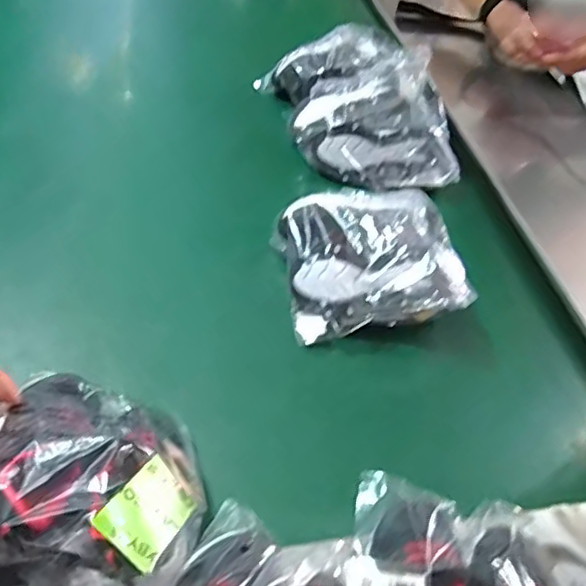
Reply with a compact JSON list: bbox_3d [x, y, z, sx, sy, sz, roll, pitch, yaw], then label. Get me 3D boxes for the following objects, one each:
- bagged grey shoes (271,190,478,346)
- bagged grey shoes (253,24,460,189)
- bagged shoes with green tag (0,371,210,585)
[{"bbox_3d":[0.084,-0.034,0.691,0.182,0.091,0.179,-5,47,-10],"label":"bagged grey shoes"},{"bbox_3d":[0.092,-0.283,0.921,0.199,0.128,0.347,-10,48,-15],"label":"bagged grey shoes"},{"bbox_3d":[-0.157,0.148,0.463,0.179,0.082,0.165,3,46,-3],"label":"bagged shoes with green tag"}]

